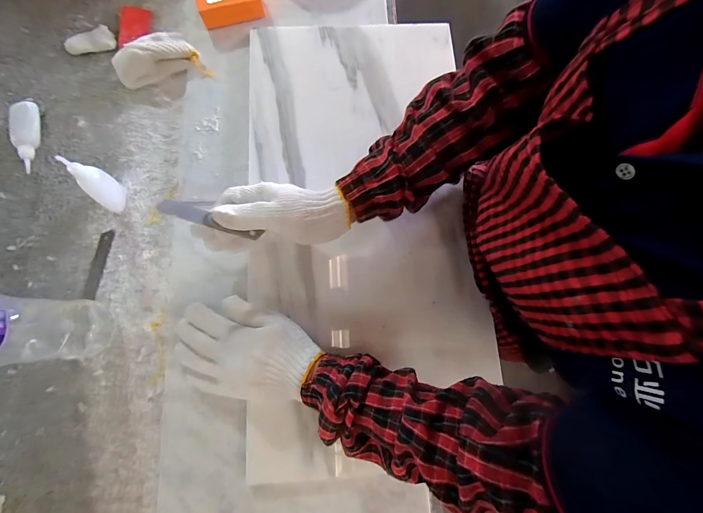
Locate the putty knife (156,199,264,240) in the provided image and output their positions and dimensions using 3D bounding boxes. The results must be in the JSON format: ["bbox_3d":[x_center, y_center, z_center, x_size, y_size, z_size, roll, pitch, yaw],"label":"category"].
[{"bbox_3d":[-0.141,-0.036,0.302,0.095,0.005,0.018,22,78,-23],"label":"putty knife"}]

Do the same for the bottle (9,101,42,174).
[{"bbox_3d":[-0.445,-0.166,0.408,0.022,0.025,0.096,-10,79,-3],"label":"bottle"}]

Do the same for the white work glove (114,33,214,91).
[{"bbox_3d":[-0.276,-0.289,0.429,0.126,0.034,0.069,-12,79,-3],"label":"white work glove"}]

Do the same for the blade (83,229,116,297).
[{"bbox_3d":[-0.333,0.009,0.391,0.018,0.006,0.090,4,76,5],"label":"blade"}]

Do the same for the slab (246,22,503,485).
[{"bbox_3d":[0.012,-0.055,0.390,0.288,0.019,0.590,-5,79,-1],"label":"slab"}]

